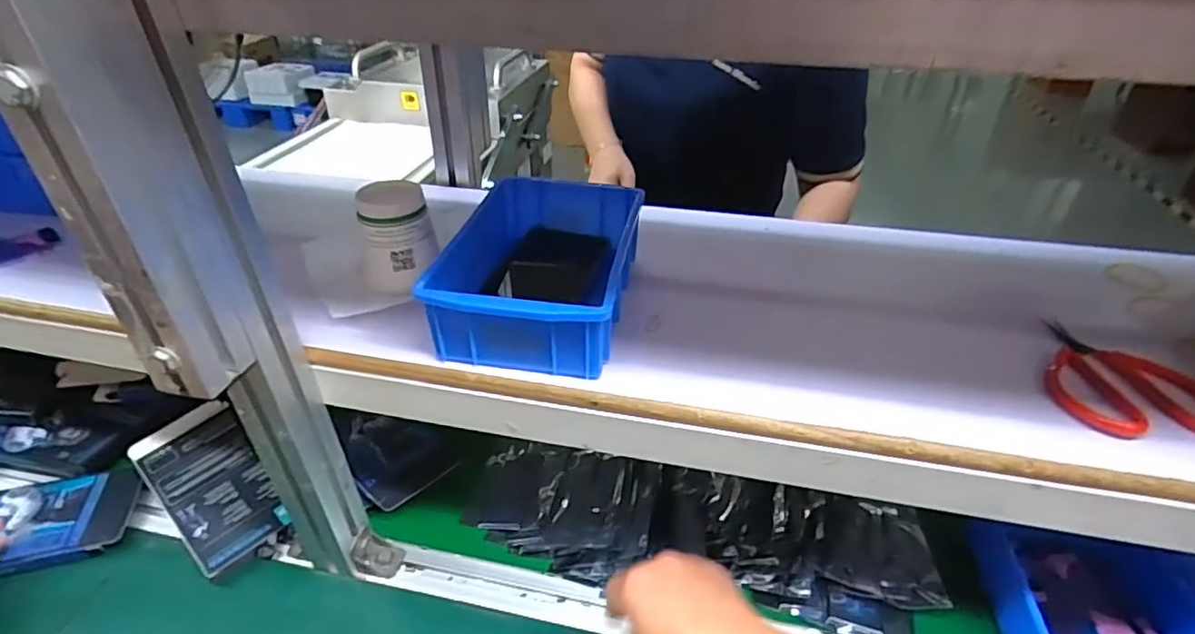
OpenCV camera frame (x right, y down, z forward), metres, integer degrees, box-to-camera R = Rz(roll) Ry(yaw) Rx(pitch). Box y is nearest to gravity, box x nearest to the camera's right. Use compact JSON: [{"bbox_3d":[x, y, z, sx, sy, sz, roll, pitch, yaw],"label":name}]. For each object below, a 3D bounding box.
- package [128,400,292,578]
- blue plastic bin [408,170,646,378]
[{"bbox_3d":[-0.380,0.159,0.587,0.087,0.025,0.182,-29,57,-36],"label":"package"},{"bbox_3d":[-0.040,-0.039,0.469,0.125,0.062,0.192,6,35,8],"label":"blue plastic bin"}]

